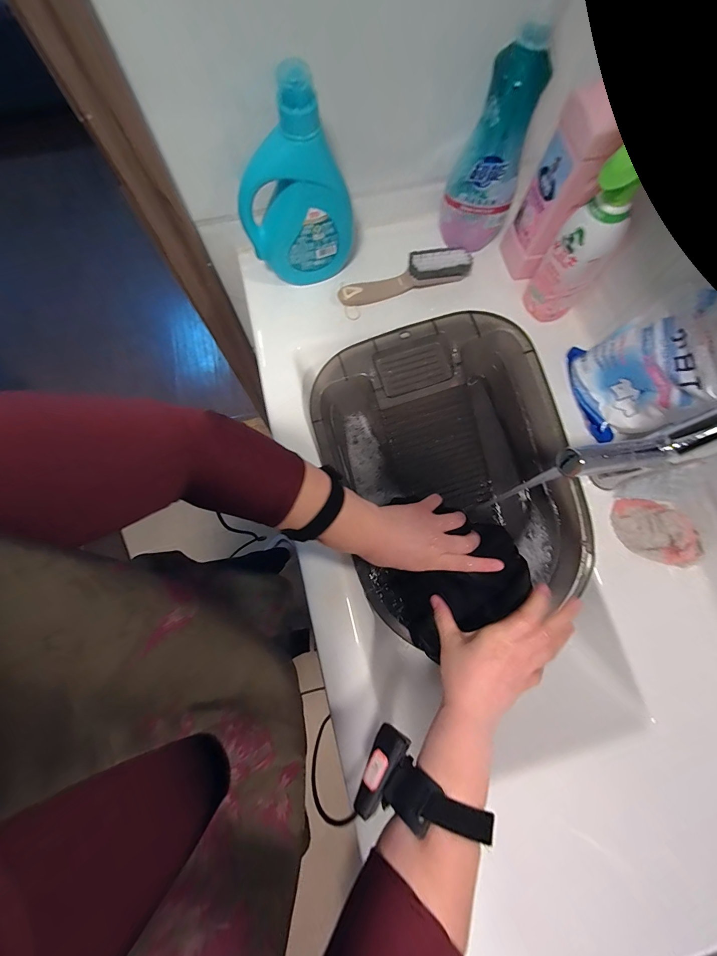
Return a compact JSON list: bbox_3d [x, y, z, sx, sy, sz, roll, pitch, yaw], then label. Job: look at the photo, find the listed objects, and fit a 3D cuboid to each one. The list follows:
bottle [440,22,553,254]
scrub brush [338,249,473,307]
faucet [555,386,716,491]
[{"bbox_3d":[0.178,-0.432,0.473,0.094,0.219,0.054,26,76,6],"label":"bottle"},{"bbox_3d":[0.074,-0.316,0.550,0.214,0.048,0.033,-17,76,-5],"label":"scrub brush"},{"bbox_3d":[0.287,-0.023,0.386,0.173,0.186,0.045,-7,75,-3],"label":"faucet"}]

